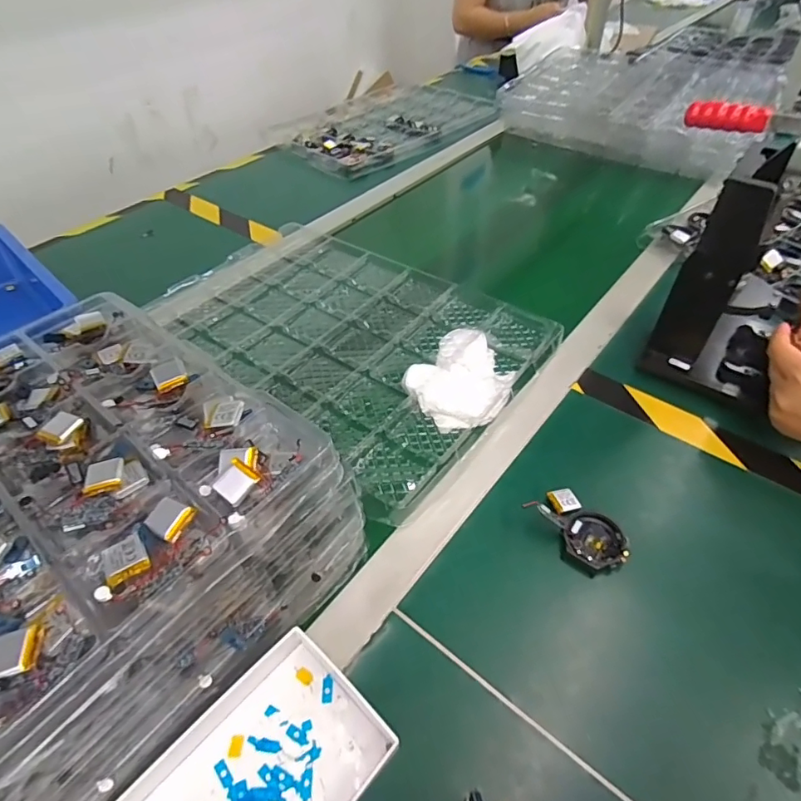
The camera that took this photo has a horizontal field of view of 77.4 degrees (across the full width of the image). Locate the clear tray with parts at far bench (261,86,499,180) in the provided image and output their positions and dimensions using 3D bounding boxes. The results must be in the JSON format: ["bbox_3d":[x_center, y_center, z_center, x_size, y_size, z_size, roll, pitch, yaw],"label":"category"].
[{"bbox_3d":[-0.042,-0.602,1.077,0.289,0.028,0.462,35,57,29],"label":"clear tray with parts at far bench"}]

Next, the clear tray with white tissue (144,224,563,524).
[{"bbox_3d":[-0.058,-0.088,0.590,0.292,0.025,0.437,-37,56,-26],"label":"clear tray with white tissue"}]

